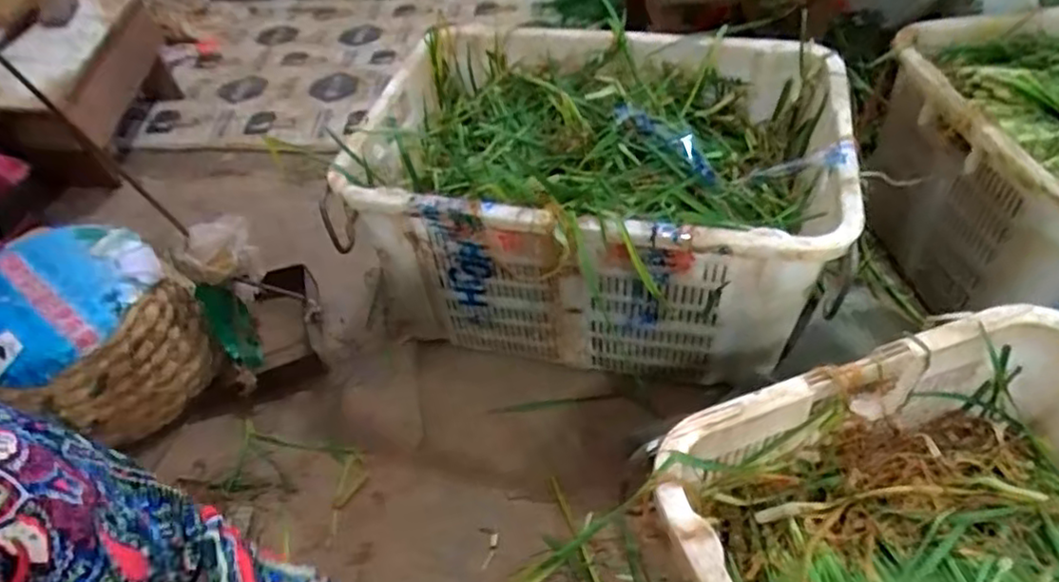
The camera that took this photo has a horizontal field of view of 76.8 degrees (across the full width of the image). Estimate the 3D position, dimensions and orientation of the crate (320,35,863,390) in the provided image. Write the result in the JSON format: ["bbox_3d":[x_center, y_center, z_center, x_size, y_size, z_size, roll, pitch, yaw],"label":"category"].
[{"bbox_3d":[0.101,-0.178,1.153,0.743,0.353,0.594,6,48,10],"label":"crate"}]

